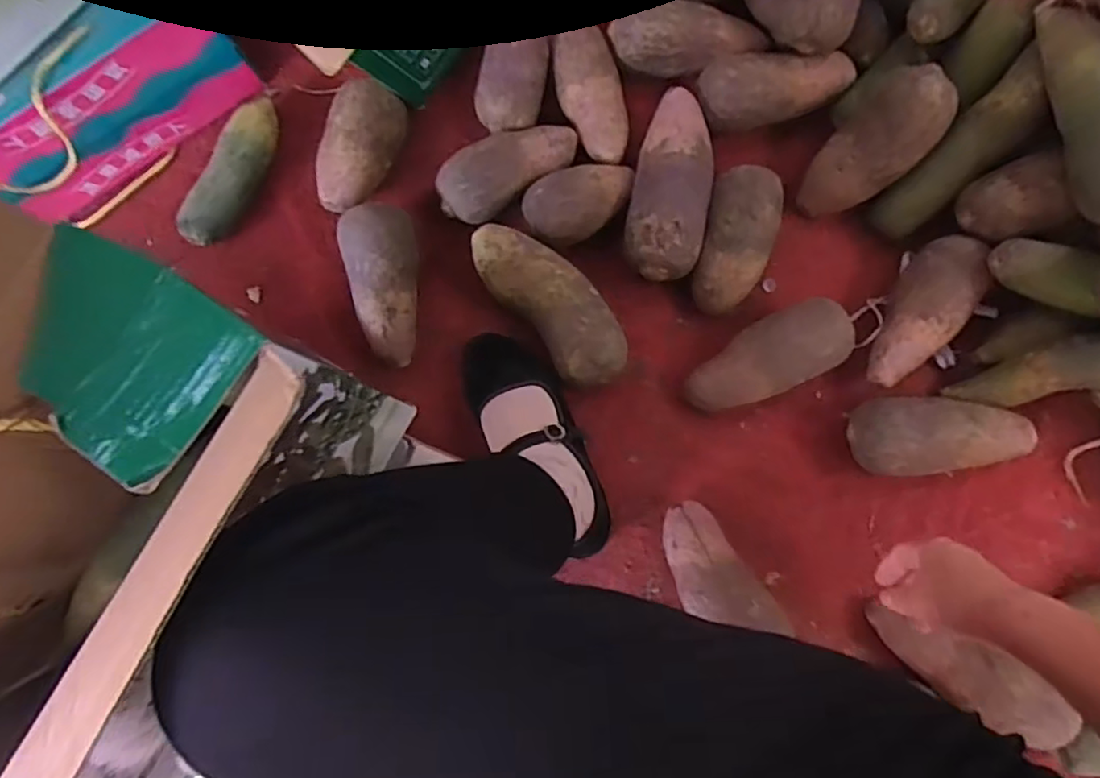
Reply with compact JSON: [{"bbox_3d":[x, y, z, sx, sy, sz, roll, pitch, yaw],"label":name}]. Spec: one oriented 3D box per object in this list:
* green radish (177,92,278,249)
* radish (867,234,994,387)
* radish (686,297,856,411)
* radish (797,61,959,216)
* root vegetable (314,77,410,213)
[{"bbox_3d":[-0.341,-0.229,0.685,0.051,0.048,0.163,24,86,6],"label":"green radish"},{"bbox_3d":[0.358,-0.071,0.614,0.063,0.061,0.155,33,87,7],"label":"radish"},{"bbox_3d":[0.211,-0.029,0.623,0.156,0.058,0.068,-26,82,1],"label":"radish"},{"bbox_3d":[0.311,-0.232,0.611,0.078,0.056,0.155,38,131,4],"label":"radish"},{"bbox_3d":[-0.203,-0.248,0.669,0.071,0.069,0.130,20,85,6],"label":"root vegetable"}]

